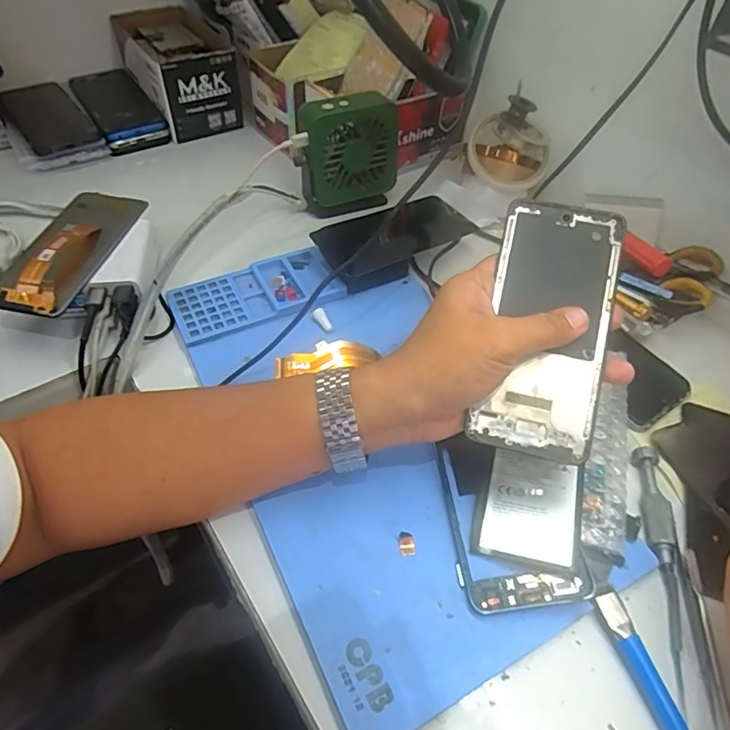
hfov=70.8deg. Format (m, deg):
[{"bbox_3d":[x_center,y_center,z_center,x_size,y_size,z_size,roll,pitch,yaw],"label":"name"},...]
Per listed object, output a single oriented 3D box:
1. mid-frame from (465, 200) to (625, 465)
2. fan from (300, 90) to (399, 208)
[{"bbox_3d":[0.116,-0.025,0.322,0.073,0.009,0.162,10,79,4],"label":"mid-frame"},{"bbox_3d":[-0.017,-0.225,0.538,0.097,0.091,0.048,-20,56,-18],"label":"fan"}]

